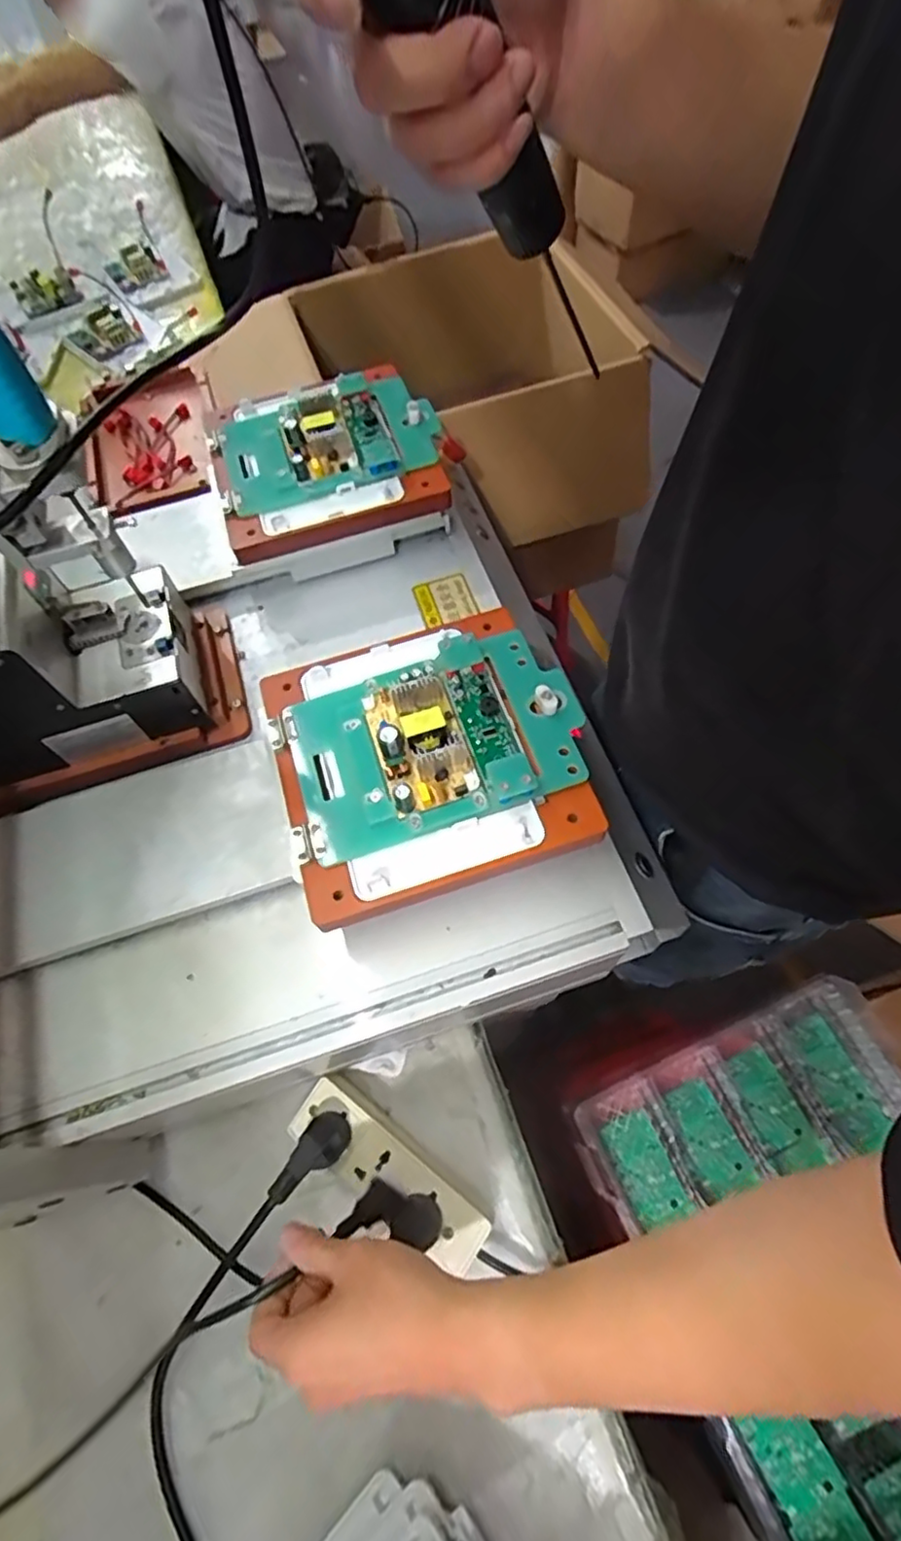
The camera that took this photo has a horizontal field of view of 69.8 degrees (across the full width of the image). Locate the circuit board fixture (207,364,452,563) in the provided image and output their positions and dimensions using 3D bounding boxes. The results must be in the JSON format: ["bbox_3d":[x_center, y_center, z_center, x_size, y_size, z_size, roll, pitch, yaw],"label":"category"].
[{"bbox_3d":[-0.115,-0.299,0.606,0.214,0.057,0.171,-16,62,-5],"label":"circuit board fixture"}]

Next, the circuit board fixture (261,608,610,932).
[{"bbox_3d":[-0.019,-0.020,0.451,0.206,0.037,0.201,-16,62,-5],"label":"circuit board fixture"}]

